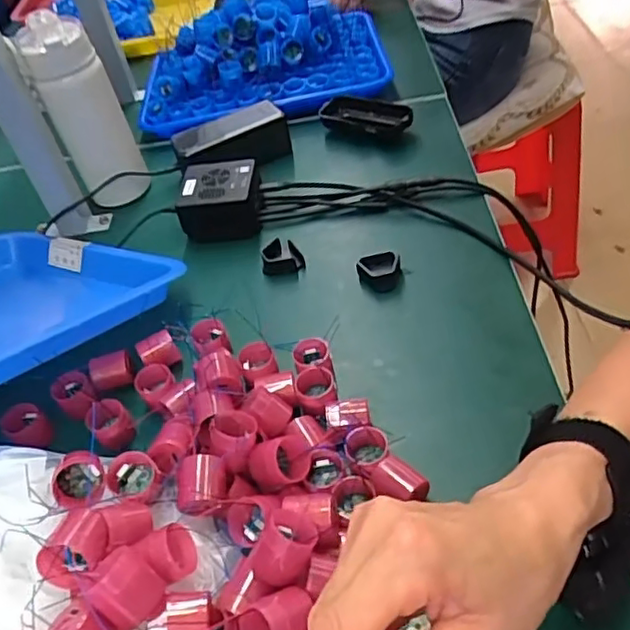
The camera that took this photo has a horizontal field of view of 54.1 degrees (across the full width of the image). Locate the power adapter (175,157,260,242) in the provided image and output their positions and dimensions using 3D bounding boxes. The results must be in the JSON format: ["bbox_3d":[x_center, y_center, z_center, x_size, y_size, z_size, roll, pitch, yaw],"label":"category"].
[{"bbox_3d":[-0.097,-0.121,0.648,0.081,0.053,0.079,-8,45,5],"label":"power adapter"}]

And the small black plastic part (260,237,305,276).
[{"bbox_3d":[-0.032,-0.060,0.599,0.039,0.018,0.043,-12,45,0],"label":"small black plastic part"}]

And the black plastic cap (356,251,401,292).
[{"bbox_3d":[0.058,-0.039,0.561,0.038,0.020,0.038,1,46,12],"label":"black plastic cap"}]

